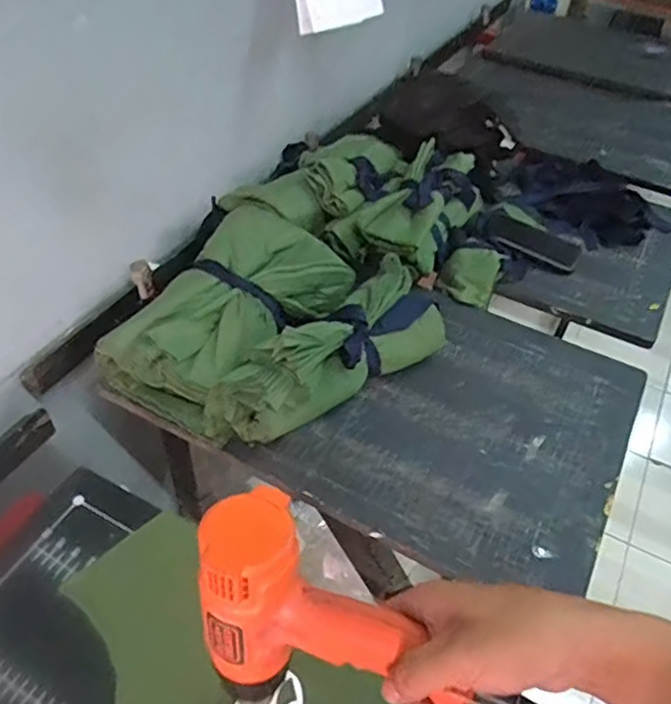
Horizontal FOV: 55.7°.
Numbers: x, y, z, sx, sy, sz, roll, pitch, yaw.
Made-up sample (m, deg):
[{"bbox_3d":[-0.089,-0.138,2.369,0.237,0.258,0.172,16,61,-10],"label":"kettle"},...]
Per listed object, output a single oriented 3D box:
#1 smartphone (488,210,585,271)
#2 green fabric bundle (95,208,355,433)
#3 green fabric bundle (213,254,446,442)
[{"bbox_3d":[0.323,-0.180,1.030,0.153,0.006,0.073,27,54,3],"label":"smartphone"},{"bbox_3d":[-0.128,-0.055,0.803,0.191,0.079,0.313,25,49,18],"label":"green fabric bundle"},{"bbox_3d":[-0.001,-0.005,0.765,0.126,0.108,0.323,36,53,26],"label":"green fabric bundle"}]

